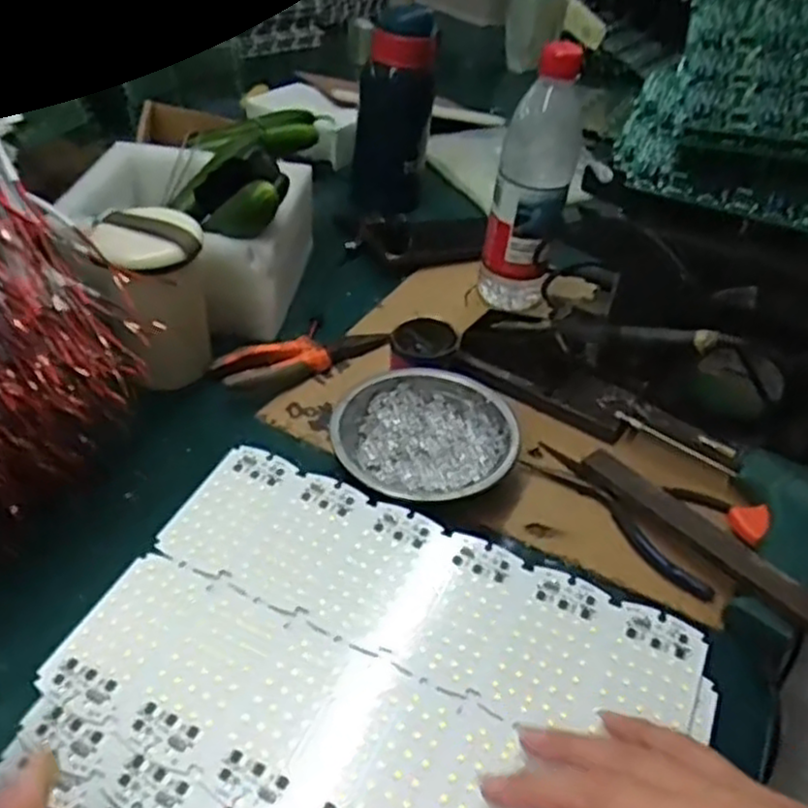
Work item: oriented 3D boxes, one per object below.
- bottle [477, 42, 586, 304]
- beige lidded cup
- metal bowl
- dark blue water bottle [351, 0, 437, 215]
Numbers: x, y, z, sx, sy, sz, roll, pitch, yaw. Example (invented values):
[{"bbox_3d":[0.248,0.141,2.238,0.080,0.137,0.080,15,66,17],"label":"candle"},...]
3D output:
[{"bbox_3d":[0.107,-0.178,0.631,0.064,0.223,0.073,10,39,4],"label":"bottle"},{"bbox_3d":[-0.178,-0.071,0.553,0.066,0.122,0.085,-16,44,-26],"label":"beige lidded cup"},{"bbox_3d":[0.012,0.024,0.524,0.117,0.034,0.120,4,39,-3],"label":"metal bowl"},{"bbox_3d":[-0.011,-0.313,0.804,0.079,0.205,0.064,4,39,-4],"label":"dark blue water bottle"}]

